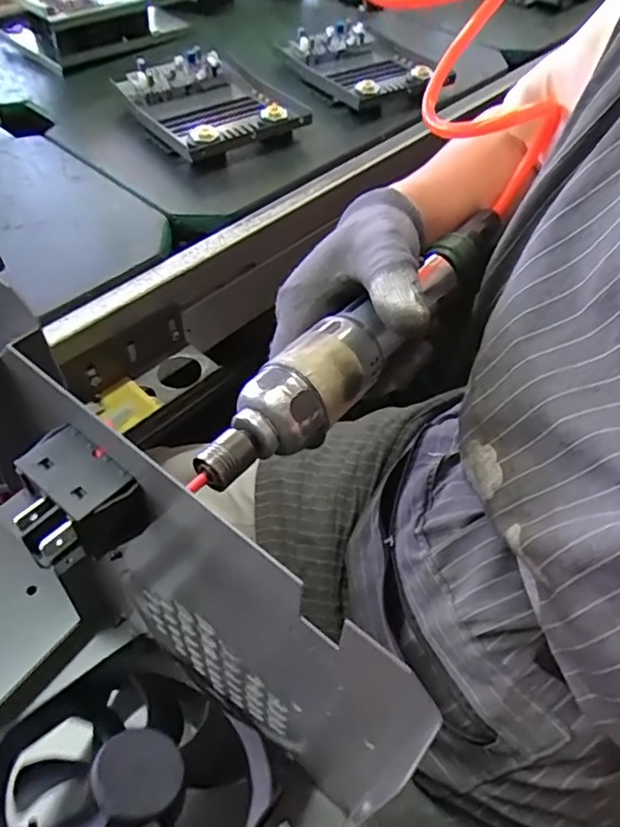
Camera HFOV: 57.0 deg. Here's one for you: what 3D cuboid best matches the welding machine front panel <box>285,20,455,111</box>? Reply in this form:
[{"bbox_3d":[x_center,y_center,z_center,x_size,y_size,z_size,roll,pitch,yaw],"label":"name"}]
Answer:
[{"bbox_3d":[0.071,-0.444,0.727,0.149,0.035,0.177,-23,57,-20],"label":"welding machine front panel"}]

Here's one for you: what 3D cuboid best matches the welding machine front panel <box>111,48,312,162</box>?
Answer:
[{"bbox_3d":[-0.111,-0.349,0.639,0.148,0.034,0.188,-26,58,-21],"label":"welding machine front panel"}]

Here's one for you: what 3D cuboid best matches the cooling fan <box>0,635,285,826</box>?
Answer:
[{"bbox_3d":[-0.068,0.141,0.217,0.091,0.022,0.093,31,28,17],"label":"cooling fan"}]

